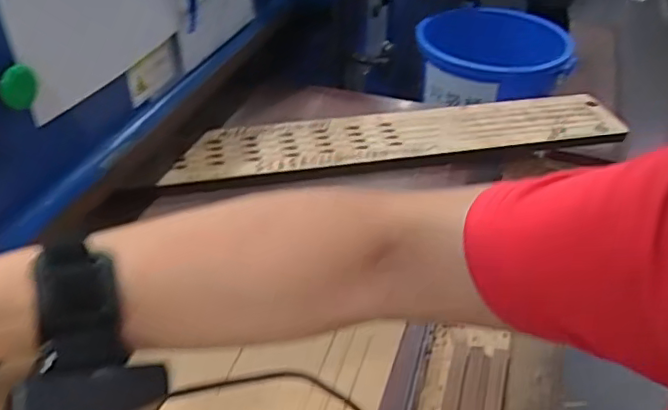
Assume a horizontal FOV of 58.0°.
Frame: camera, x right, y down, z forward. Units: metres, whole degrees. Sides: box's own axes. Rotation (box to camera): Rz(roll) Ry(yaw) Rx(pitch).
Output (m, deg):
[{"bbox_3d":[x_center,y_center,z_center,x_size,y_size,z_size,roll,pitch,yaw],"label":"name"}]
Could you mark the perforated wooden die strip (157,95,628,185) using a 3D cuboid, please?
[{"bbox_3d":[0.106,-0.103,0.896,0.668,0.017,0.123,-6,34,-10],"label":"perforated wooden die strip"}]

